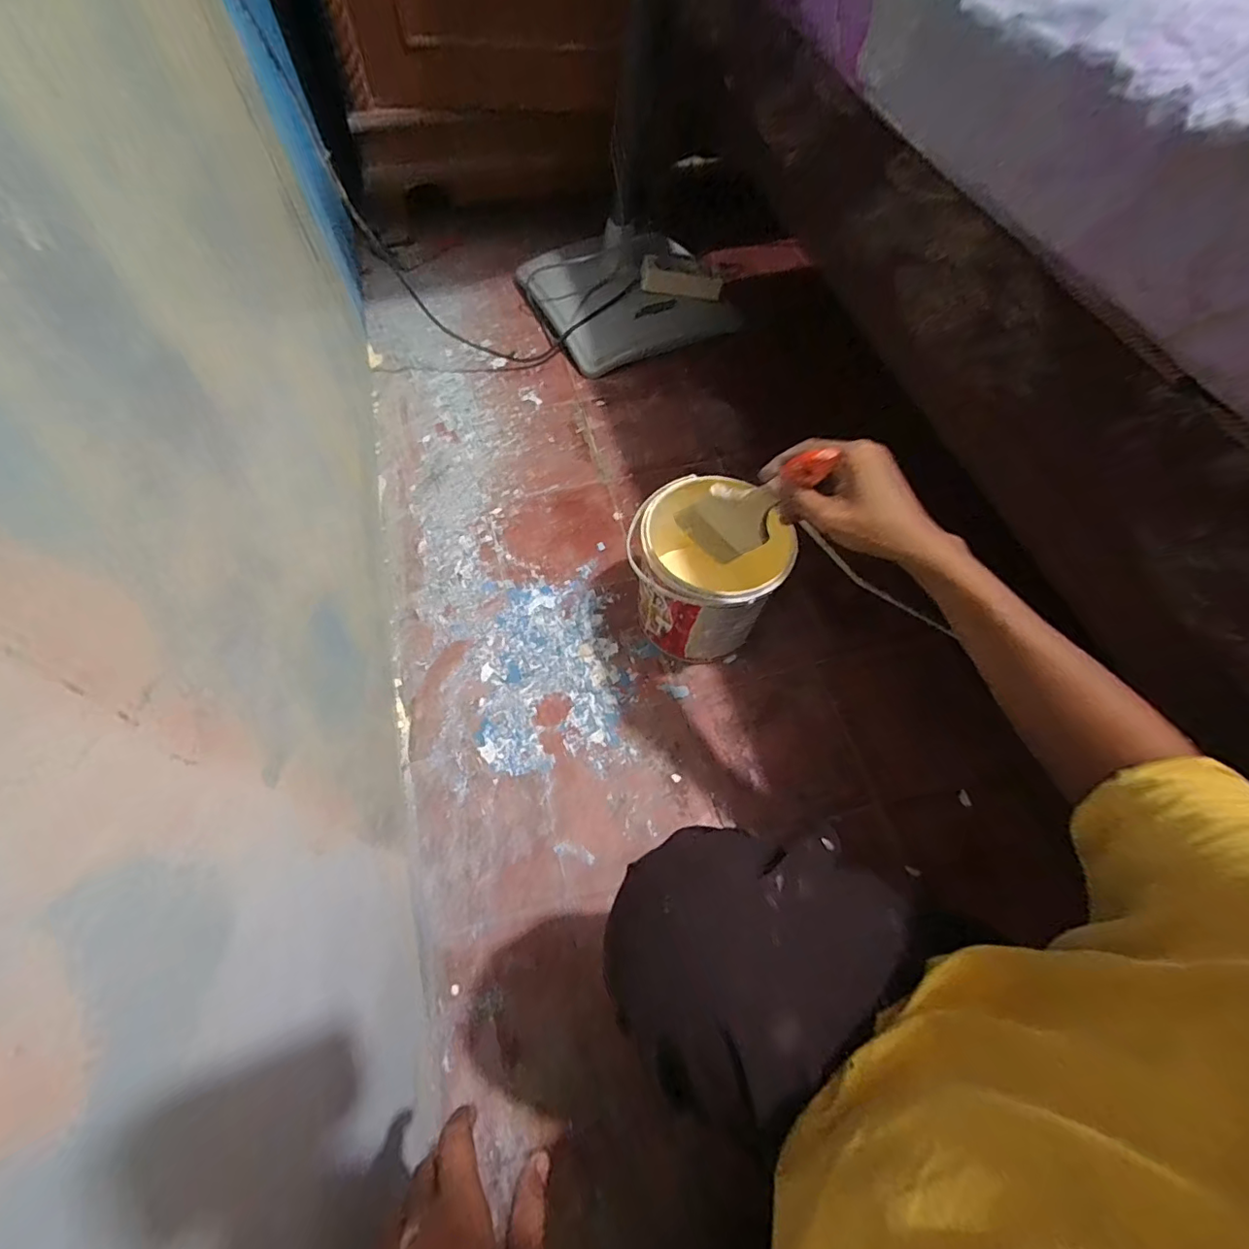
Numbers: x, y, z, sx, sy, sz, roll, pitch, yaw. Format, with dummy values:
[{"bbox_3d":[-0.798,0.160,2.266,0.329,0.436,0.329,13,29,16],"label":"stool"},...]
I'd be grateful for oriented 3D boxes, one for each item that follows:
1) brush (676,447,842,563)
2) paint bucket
[{"bbox_3d":[0.115,-0.106,0.489,0.070,0.189,0.014,43,66,-9],"label":"brush"},{"bbox_3d":[0.100,-0.062,0.724,0.186,0.185,0.170,1,62,-2],"label":"paint bucket"}]

